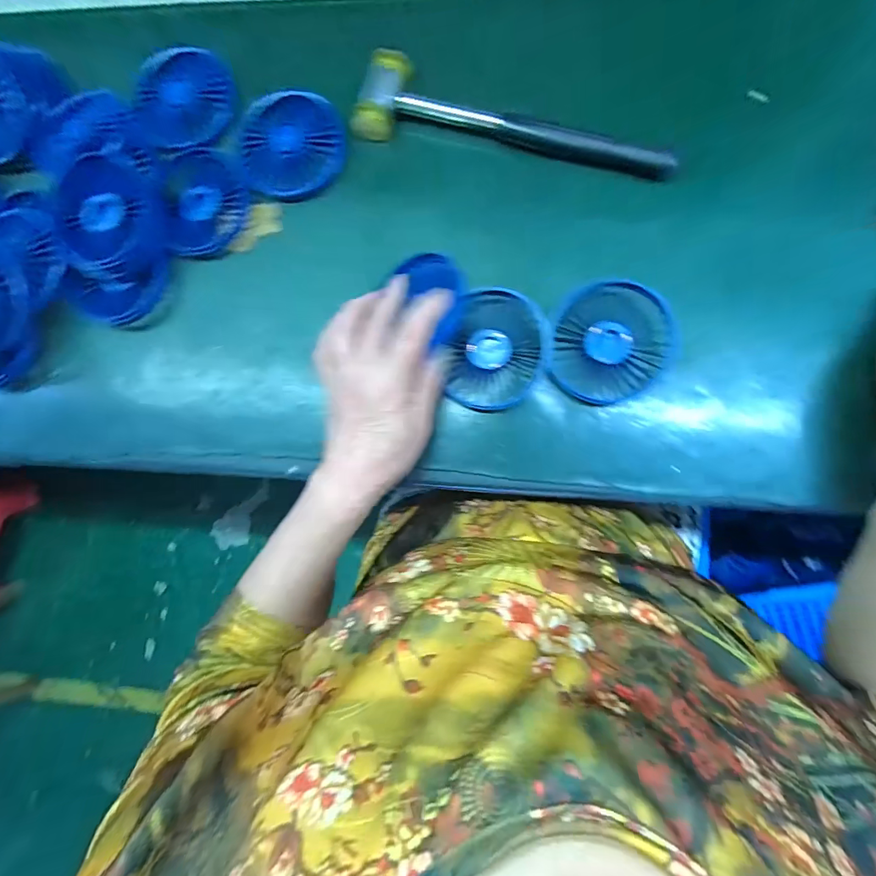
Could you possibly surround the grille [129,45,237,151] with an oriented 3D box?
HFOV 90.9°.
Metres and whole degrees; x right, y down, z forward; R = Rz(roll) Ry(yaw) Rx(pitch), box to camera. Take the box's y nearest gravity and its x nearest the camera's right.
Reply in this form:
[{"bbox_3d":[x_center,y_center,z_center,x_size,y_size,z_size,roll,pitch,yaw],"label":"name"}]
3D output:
[{"bbox_3d":[-0.219,-0.290,0.368,0.089,0.014,0.092,-4,86,5],"label":"grille"}]

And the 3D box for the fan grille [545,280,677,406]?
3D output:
[{"bbox_3d":[0.126,-0.069,0.316,0.087,0.014,0.082,0,89,7],"label":"fan grille"}]

